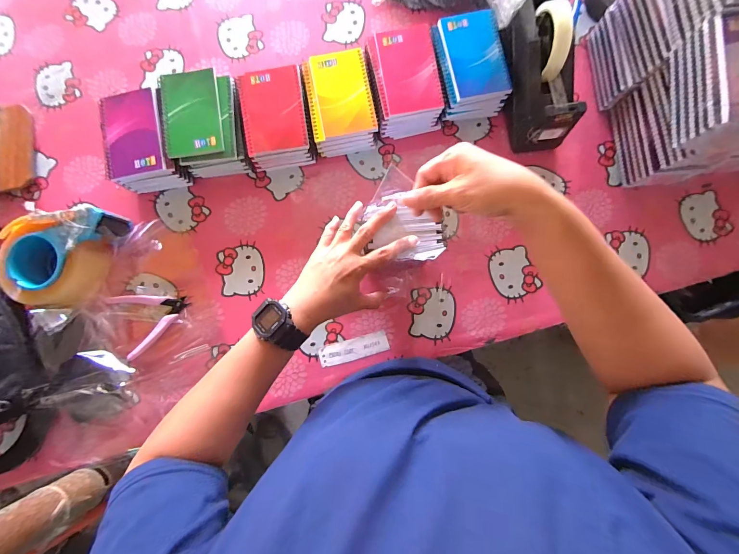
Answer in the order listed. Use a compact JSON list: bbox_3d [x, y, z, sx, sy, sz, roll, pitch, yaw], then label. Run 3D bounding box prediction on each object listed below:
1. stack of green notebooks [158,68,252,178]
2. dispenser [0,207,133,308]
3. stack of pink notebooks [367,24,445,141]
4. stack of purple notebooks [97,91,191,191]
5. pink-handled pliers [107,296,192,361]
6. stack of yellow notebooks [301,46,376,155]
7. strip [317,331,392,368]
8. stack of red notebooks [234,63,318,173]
[{"bbox_3d":[-0.250,-0.237,0.490,0.109,0.062,0.139,-10,84,-1],"label":"stack of green notebooks"},{"bbox_3d":[-0.452,-0.022,0.465,0.167,0.067,0.126,-11,84,-1],"label":"dispenser"},{"bbox_3d":[0.054,-0.302,0.491,0.097,0.068,0.133,-11,84,-1],"label":"stack of pink notebooks"},{"bbox_3d":[-0.350,-0.206,0.486,0.104,0.065,0.140,-16,85,-2],"label":"stack of purple notebooks"},{"bbox_3d":[-0.330,0.060,0.476,0.103,0.026,0.093,-23,85,-2],"label":"pink-handled pliers"},{"bbox_3d":[-0.045,-0.269,0.494,0.098,0.055,0.143,-10,84,-1],"label":"stack of yellow notebooks"},{"bbox_3d":[-0.024,0.111,0.482,0.106,0.004,0.031,-14,84,-1],"label":"strip"},{"bbox_3d":[-0.143,-0.243,0.494,0.099,0.055,0.143,-9,84,-1],"label":"stack of red notebooks"}]

